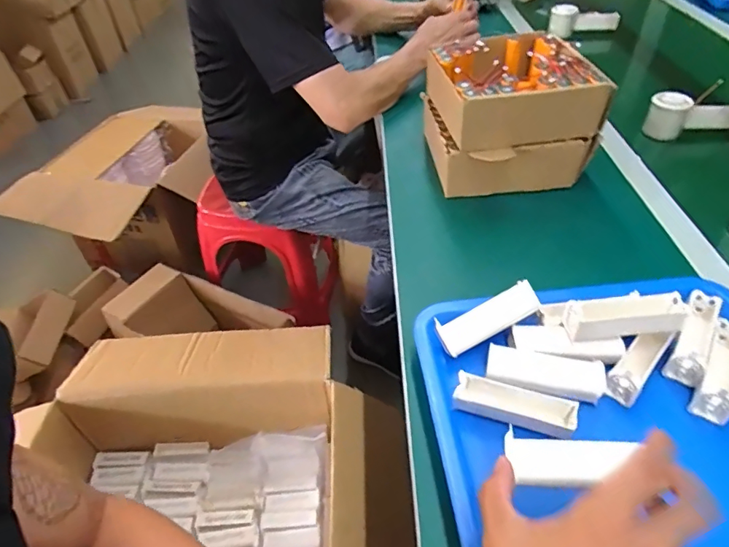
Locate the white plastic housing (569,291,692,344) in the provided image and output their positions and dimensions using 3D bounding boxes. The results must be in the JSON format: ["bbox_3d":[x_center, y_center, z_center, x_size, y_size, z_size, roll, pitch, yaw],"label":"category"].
[{"bbox_3d":[0.241,0.039,0.445,0.106,0.034,0.028,-5,44,-1],"label":"white plastic housing"}]

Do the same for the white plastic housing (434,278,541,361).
[{"bbox_3d":[0.122,0.044,0.472,0.104,0.018,0.035,-28,47,-4],"label":"white plastic housing"}]

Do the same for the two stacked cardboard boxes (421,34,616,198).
[{"bbox_3d":[0.201,-0.237,0.699,0.208,0.143,0.191,-7,44,-3],"label":"two stacked cardboard boxes"}]

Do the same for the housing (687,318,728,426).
[{"bbox_3d":[0.326,0.084,0.435,0.030,0.035,0.103,26,51,28],"label":"housing"}]

